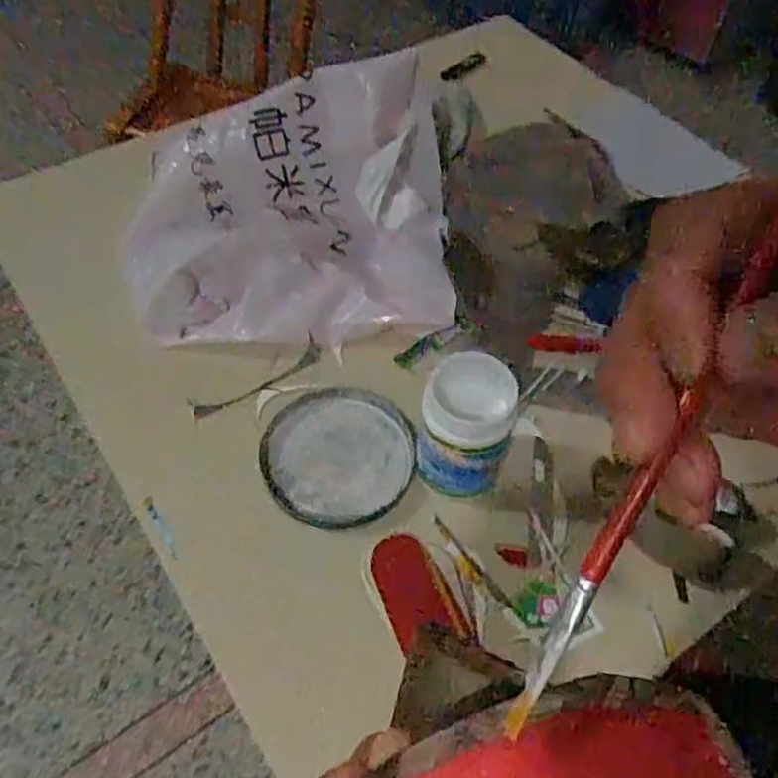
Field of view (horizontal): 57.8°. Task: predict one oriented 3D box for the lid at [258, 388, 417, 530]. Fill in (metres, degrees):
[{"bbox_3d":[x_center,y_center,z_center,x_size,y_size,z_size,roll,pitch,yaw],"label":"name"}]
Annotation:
[{"bbox_3d":[-0.044,0.055,0.602,0.126,0.013,0.125,5,52,4],"label":"lid"}]

